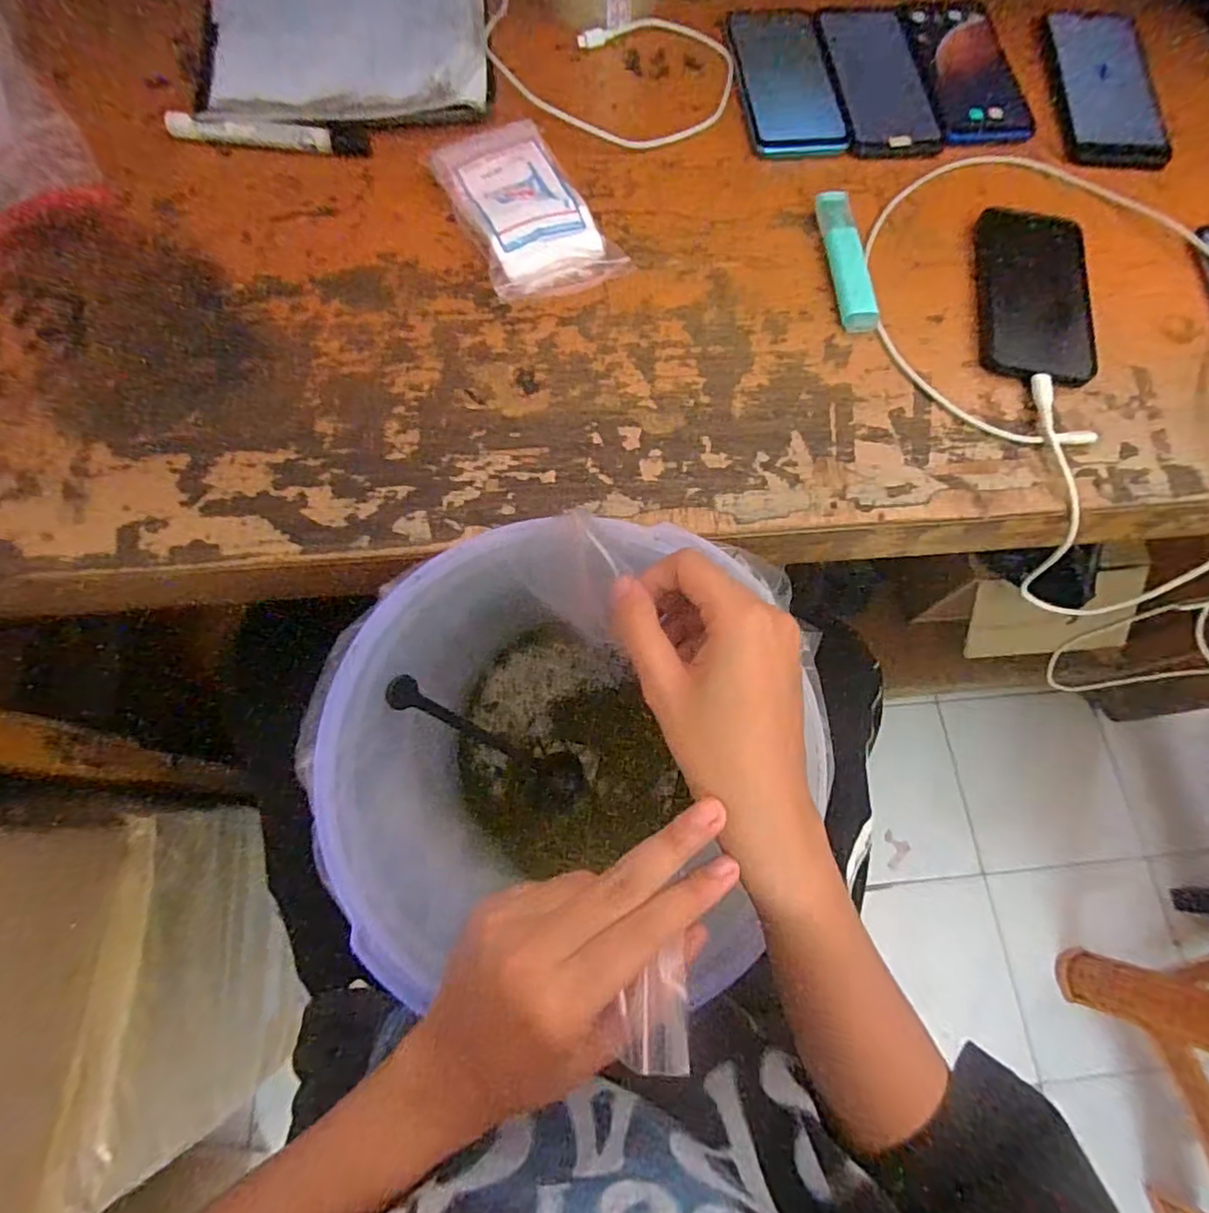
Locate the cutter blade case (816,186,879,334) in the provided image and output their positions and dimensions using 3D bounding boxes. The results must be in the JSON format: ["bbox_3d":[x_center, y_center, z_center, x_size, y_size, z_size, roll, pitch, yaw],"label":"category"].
[{"bbox_3d":[0.170,-0.245,0.427,0.025,0.013,0.116,-3,71,-1],"label":"cutter blade case"}]

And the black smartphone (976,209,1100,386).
[{"bbox_3d":[0.299,-0.221,0.424,0.072,0.009,0.149,8,71,3],"label":"black smartphone"}]

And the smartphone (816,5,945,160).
[{"bbox_3d":[0.223,-0.433,0.495,0.077,0.006,0.182,-5,71,-2],"label":"smartphone"}]

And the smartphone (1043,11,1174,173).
[{"bbox_3d":[0.407,-0.431,0.497,0.079,0.007,0.179,3,71,1],"label":"smartphone"}]

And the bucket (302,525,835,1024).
[{"bbox_3d":[-0.015,0.098,0.398,0.245,0.233,0.224,1,71,-2],"label":"bucket"}]

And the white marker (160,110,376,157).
[{"bbox_3d":[-0.247,-0.346,0.448,0.148,0.018,0.021,2,71,1],"label":"white marker"}]

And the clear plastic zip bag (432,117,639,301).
[{"bbox_3d":[-0.054,-0.276,0.426,0.088,0.024,0.151,-22,72,-7],"label":"clear plastic zip bag"}]

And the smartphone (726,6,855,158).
[{"bbox_3d":[0.148,-0.430,0.494,0.077,0.009,0.166,-5,71,-2],"label":"smartphone"}]

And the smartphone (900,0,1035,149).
[{"bbox_3d":[0.298,-0.439,0.495,0.076,0.010,0.161,-4,71,-1],"label":"smartphone"}]

